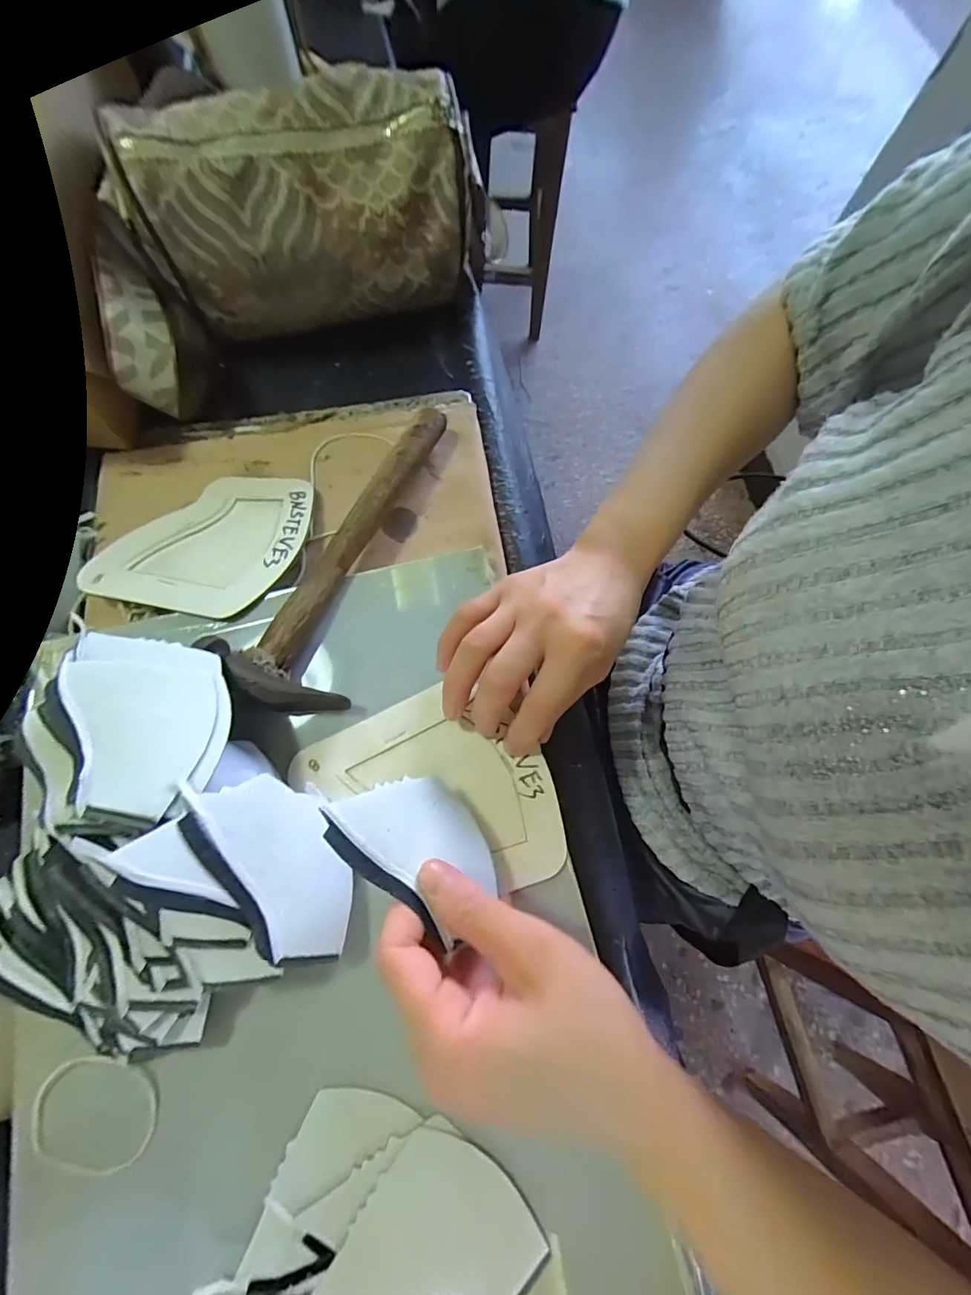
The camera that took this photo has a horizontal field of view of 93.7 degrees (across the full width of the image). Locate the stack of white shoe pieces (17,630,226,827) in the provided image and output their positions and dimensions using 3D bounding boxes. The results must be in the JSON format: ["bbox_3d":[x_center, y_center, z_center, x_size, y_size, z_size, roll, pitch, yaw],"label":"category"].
[{"bbox_3d":[-0.169,0.037,0.221,0.077,0.020,0.106,-12,55,-20],"label":"stack of white shoe pieces"}]

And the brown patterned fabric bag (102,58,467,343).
[{"bbox_3d":[-0.126,-0.322,0.341,0.219,0.115,0.077,-18,76,-6],"label":"brown patterned fabric bag"}]

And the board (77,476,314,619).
[{"bbox_3d":[-0.191,-0.077,0.314,0.123,0.004,0.117,10,63,6],"label":"board"}]

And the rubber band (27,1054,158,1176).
[{"bbox_3d":[-0.183,0.218,0.214,0.057,0.004,0.042,21,71,-1],"label":"rubber band"}]

